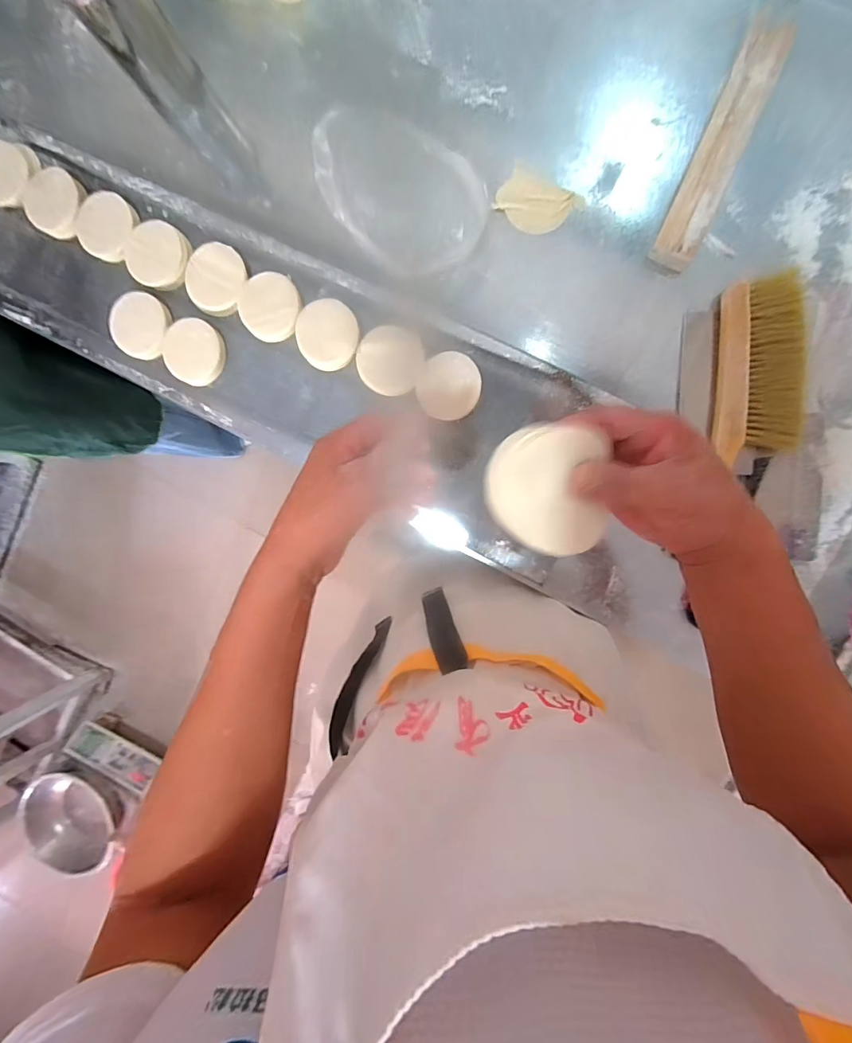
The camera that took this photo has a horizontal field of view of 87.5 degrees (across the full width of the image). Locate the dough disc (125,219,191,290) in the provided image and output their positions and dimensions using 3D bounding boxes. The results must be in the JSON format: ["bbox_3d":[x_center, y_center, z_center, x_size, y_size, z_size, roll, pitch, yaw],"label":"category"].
[{"bbox_3d":[-0.371,-0.371,0.623,0.094,0.013,0.086,1,94,7],"label":"dough disc"}]

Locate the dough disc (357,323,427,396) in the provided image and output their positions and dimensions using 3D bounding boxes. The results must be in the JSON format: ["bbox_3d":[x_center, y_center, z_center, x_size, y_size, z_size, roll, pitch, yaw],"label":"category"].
[{"bbox_3d":[-0.049,-0.215,0.588,0.090,0.016,0.085,1,94,7],"label":"dough disc"}]

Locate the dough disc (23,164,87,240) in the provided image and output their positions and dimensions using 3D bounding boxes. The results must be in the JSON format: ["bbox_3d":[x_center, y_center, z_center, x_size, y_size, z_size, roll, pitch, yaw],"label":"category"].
[{"bbox_3d":[-0.538,-0.458,0.636,0.101,0.023,0.084,24,97,5],"label":"dough disc"}]

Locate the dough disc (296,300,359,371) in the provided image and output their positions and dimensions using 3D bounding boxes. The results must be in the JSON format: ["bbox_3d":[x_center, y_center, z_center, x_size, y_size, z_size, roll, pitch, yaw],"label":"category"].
[{"bbox_3d":[-0.133,-0.251,0.599,0.082,0.021,0.084,1,94,7],"label":"dough disc"}]

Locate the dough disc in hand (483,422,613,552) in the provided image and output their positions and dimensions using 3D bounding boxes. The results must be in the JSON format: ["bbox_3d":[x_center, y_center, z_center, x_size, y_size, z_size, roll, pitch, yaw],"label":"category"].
[{"bbox_3d":[0.080,-0.020,0.290,0.076,0.022,0.081,1,94,7],"label":"dough disc in hand"}]

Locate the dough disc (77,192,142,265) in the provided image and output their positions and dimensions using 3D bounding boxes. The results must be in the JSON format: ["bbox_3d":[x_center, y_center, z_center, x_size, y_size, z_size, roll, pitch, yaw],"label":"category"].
[{"bbox_3d":[-0.450,-0.416,0.627,0.081,0.010,0.086,1,94,7],"label":"dough disc"}]

